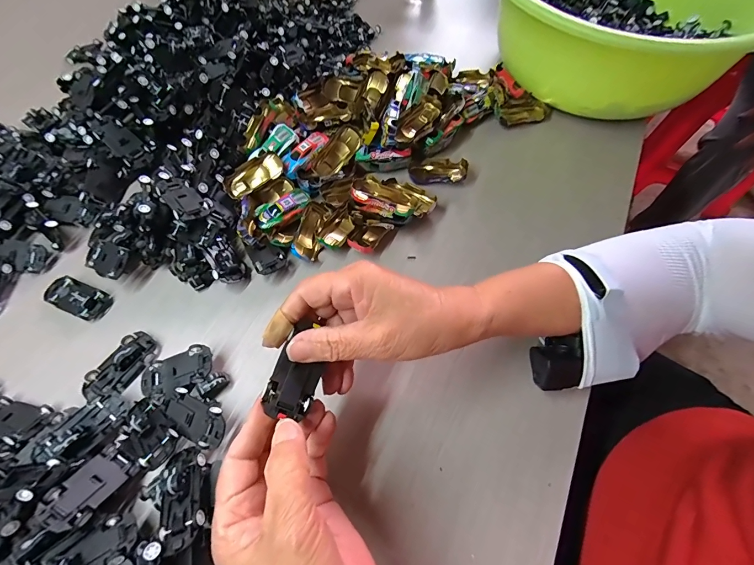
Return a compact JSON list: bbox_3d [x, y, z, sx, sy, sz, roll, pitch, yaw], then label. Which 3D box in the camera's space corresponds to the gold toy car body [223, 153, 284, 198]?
[{"bbox_3d":[-0.129,-0.113,0.373,0.065,0.021,0.033,-24,64,9],"label":"gold toy car body"}]

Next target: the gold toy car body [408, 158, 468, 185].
[{"bbox_3d":[0.068,-0.126,0.392,0.063,0.012,0.035,5,64,3],"label":"gold toy car body"}]

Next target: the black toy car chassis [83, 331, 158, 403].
[{"bbox_3d":[-0.224,0.072,0.304,0.034,0.012,0.063,32,68,15],"label":"black toy car chassis"}]

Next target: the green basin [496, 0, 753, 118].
[{"bbox_3d":[0.283,-0.332,0.417,0.295,0.123,0.350,10,64,6],"label":"green basin"}]

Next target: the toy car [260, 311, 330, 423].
[{"bbox_3d":[-0.053,0.057,0.237,0.029,0.020,0.065,26,56,-15],"label":"toy car"}]

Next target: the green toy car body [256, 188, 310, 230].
[{"bbox_3d":[-0.098,-0.076,0.364,0.059,0.016,0.026,-34,68,-15],"label":"green toy car body"}]

